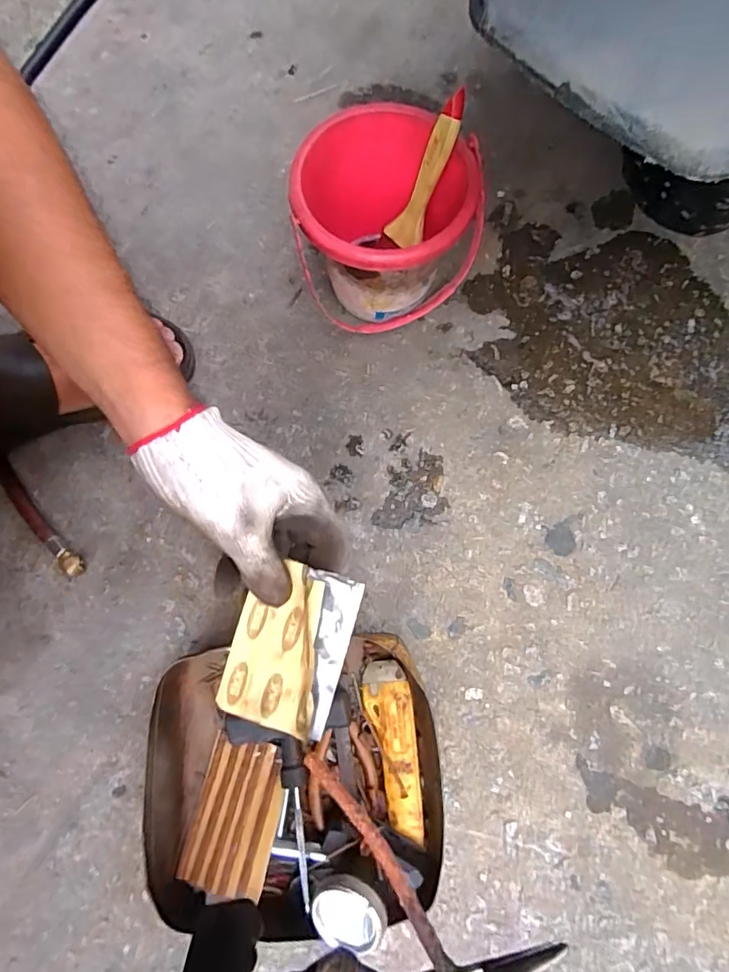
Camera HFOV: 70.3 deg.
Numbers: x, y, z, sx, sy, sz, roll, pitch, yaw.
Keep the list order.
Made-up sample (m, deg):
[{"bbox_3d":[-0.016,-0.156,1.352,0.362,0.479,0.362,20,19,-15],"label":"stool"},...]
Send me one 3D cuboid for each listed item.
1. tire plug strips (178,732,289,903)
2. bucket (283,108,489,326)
[{"bbox_3d":[-0.099,0.251,0.396,0.067,0.007,0.096,8,63,14],"label":"tire plug strips"},{"bbox_3d":[0.020,-0.217,0.466,0.151,0.143,0.128,14,76,4],"label":"bucket"}]

